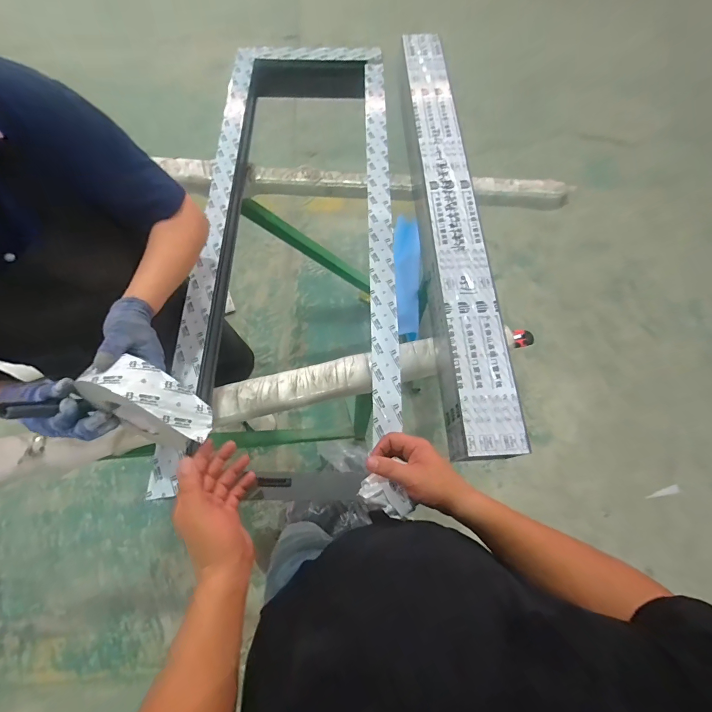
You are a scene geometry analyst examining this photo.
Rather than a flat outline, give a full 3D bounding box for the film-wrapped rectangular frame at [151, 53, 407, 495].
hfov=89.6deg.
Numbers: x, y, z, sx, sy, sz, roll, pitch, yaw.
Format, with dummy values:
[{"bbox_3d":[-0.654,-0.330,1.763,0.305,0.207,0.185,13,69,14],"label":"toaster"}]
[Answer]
[{"bbox_3d":[-0.139,-0.306,0.809,0.434,0.104,1.116,0,68,-1],"label":"film-wrapped rectangular frame"}]

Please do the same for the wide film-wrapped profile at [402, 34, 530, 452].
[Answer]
[{"bbox_3d":[0.201,-0.322,0.834,0.124,0.127,1.087,-3,68,-2],"label":"wide film-wrapped profile"}]

